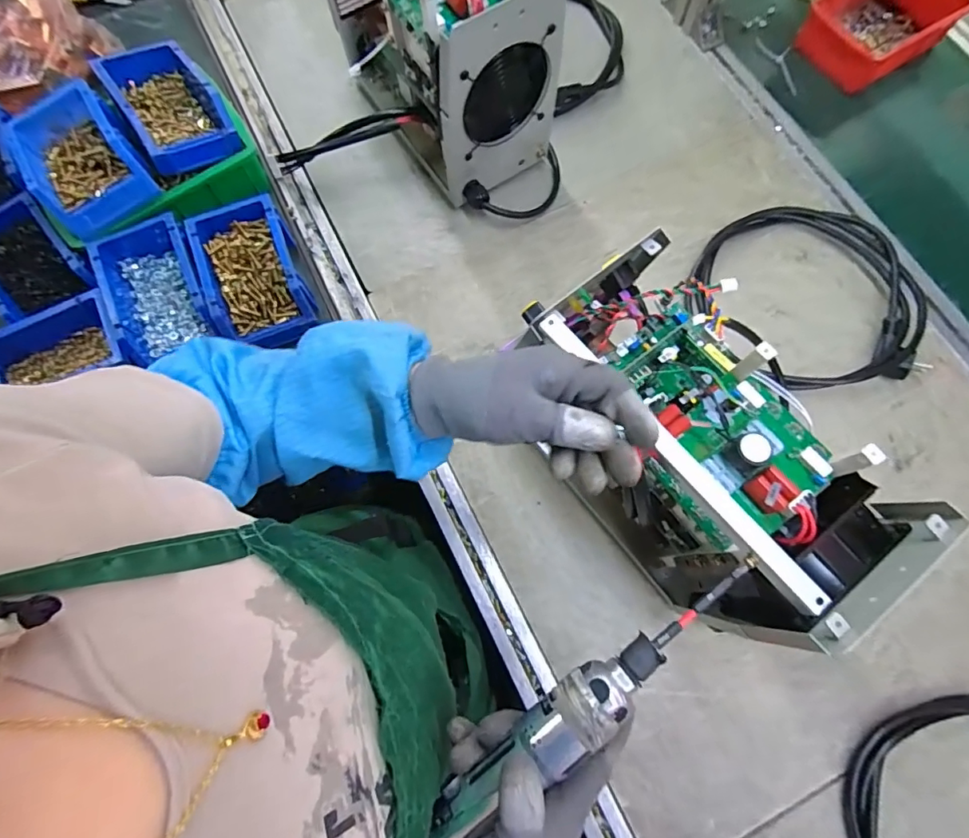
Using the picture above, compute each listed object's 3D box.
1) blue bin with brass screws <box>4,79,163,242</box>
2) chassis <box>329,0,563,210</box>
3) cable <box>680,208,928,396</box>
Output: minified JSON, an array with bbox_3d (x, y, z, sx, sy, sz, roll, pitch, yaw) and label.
[{"bbox_3d":[-0.463,-0.299,0.560,0.116,0.048,0.169,-35,76,-9],"label":"blue bin with brass screws"},{"bbox_3d":[-0.061,-0.462,0.598,0.153,0.236,0.308,-33,76,-8],"label":"chassis"},{"bbox_3d":[0.389,-0.152,0.600,0.250,0.033,0.246,0,74,1],"label":"cable"}]

